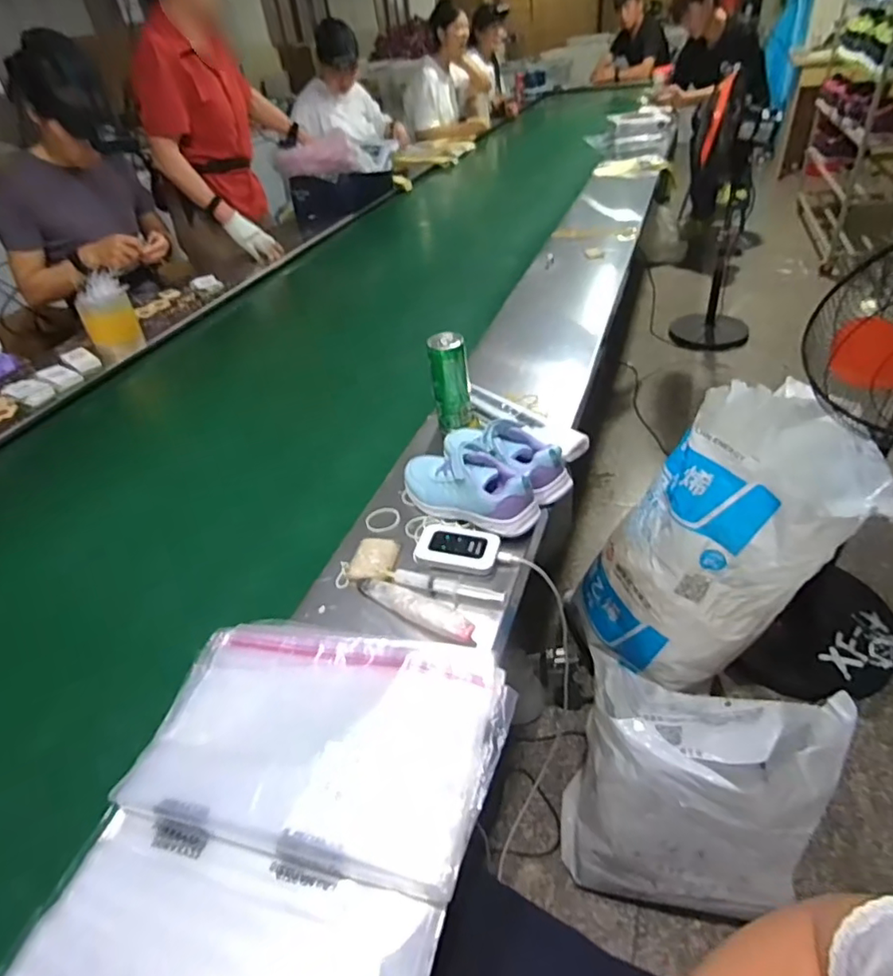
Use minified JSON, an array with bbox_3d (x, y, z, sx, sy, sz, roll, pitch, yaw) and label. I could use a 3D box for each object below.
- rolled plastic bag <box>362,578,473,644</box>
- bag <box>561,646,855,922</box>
[{"bbox_3d":[-0.037,0.135,0.657,0.150,0.017,0.041,15,44,25],"label":"rolled plastic bag"},{"bbox_3d":[0.392,0.461,0.954,0.355,0.433,0.302,8,41,18],"label":"bag"}]

